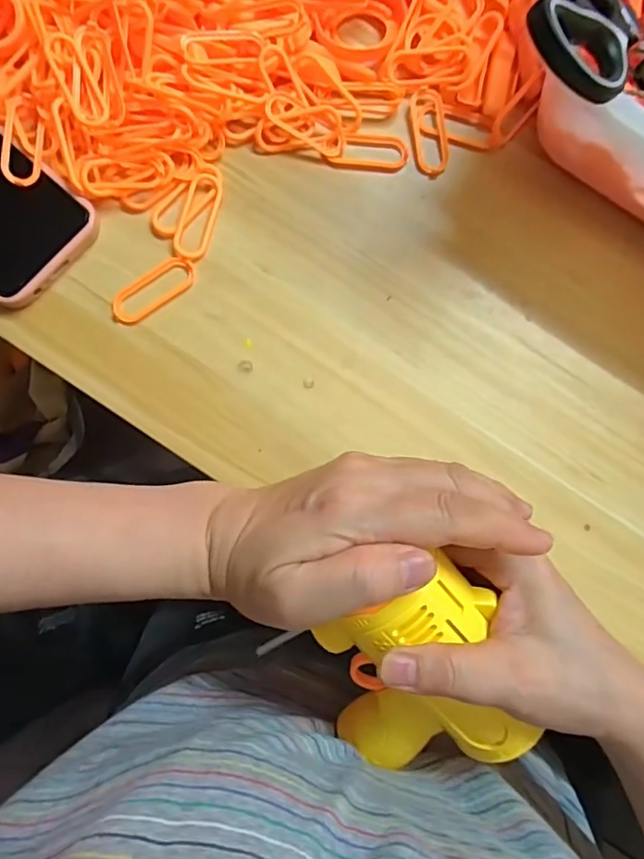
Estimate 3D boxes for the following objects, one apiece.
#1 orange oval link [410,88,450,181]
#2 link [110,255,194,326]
[{"bbox_3d":[0.070,-0.189,0.352,0.023,0.007,0.055,-4,85,-3],"label":"orange oval link"},{"bbox_3d":[-0.102,-0.084,0.333,0.056,0.004,0.021,-36,87,-6],"label":"link"}]

